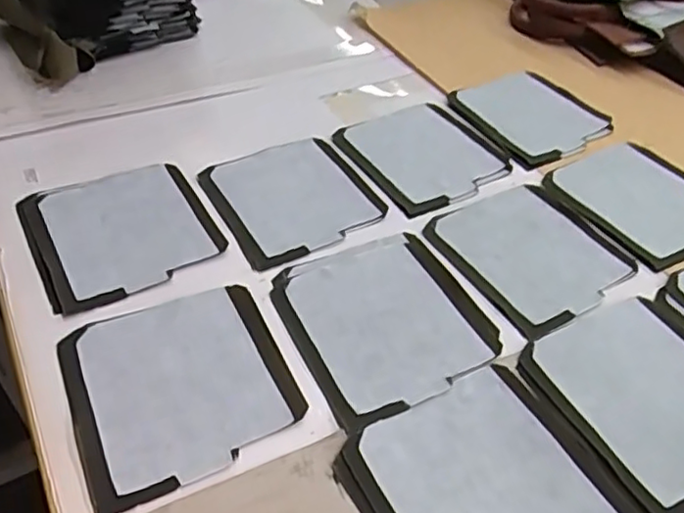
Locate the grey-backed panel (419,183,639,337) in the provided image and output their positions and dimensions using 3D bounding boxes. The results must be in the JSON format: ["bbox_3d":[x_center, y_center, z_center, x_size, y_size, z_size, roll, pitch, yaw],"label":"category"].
[{"bbox_3d":[0.151,-0.005,0.510,0.125,0.008,0.136,-22,50,-23],"label":"grey-backed panel"}]

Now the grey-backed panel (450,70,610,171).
[{"bbox_3d":[0.197,-0.146,0.647,0.132,0.008,0.136,-18,48,-20],"label":"grey-backed panel"}]

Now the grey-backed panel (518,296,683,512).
[{"bbox_3d":[0.201,0.093,0.413,0.131,0.006,0.139,-18,48,-20],"label":"grey-backed panel"}]

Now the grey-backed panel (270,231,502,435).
[{"bbox_3d":[0.032,0.043,0.453,0.133,0.006,0.142,-18,48,-20],"label":"grey-backed panel"}]

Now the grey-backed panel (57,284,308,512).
[{"bbox_3d":[-0.102,0.077,0.401,0.130,0.009,0.133,-18,48,-20],"label":"grey-backed panel"}]

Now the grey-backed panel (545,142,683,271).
[{"bbox_3d":[0.266,-0.052,0.559,0.124,0.004,0.135,-23,50,-24],"label":"grey-backed panel"}]

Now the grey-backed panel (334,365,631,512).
[{"bbox_3d":[0.082,0.136,0.359,0.132,0.005,0.133,-23,50,-23],"label":"grey-backed panel"}]

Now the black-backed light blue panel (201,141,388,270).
[{"bbox_3d":[-0.042,-0.053,0.541,0.124,0.008,0.133,-20,49,-21],"label":"black-backed light blue panel"}]

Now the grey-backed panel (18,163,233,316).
[{"bbox_3d":[-0.171,-0.022,0.495,0.133,0.011,0.129,-22,50,-23],"label":"grey-backed panel"}]

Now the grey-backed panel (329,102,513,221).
[{"bbox_3d":[0.075,-0.098,0.597,0.131,0.006,0.137,-22,50,-23],"label":"grey-backed panel"}]

